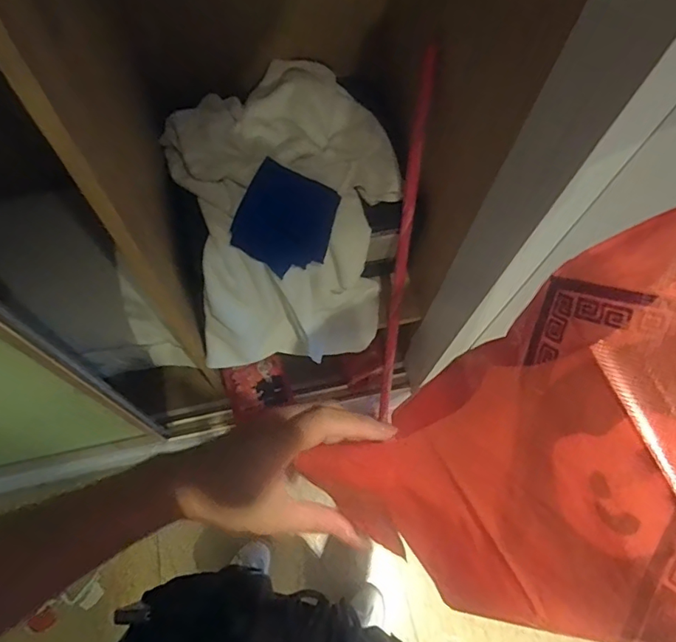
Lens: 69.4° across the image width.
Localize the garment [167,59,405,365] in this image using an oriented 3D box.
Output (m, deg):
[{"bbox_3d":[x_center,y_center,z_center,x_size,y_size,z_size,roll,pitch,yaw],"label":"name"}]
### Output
[{"bbox_3d":[-0.093,-0.202,0.952,0.394,0.340,0.470,-9,67,-7],"label":"garment"}]

